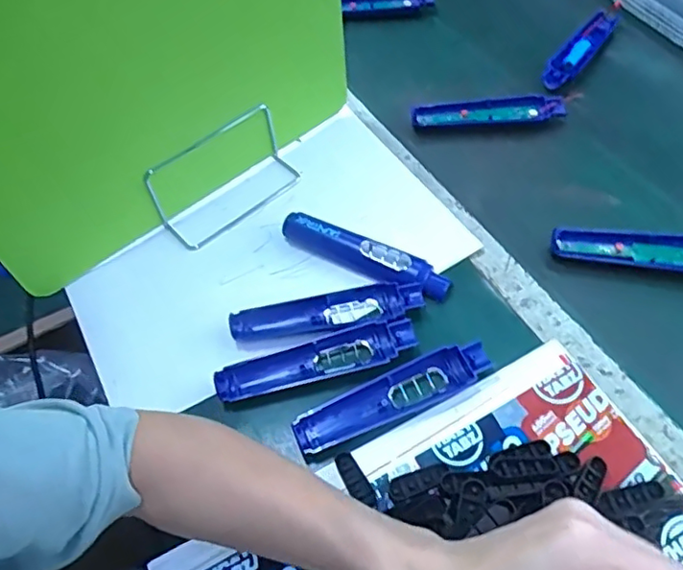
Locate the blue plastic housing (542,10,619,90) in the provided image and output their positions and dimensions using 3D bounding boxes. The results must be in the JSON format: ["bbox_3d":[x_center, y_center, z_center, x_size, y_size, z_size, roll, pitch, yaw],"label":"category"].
[{"bbox_3d":[0.294,-0.291,0.733,0.034,0.017,0.148,31,64,21],"label":"blue plastic housing"}]

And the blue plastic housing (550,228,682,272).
[{"bbox_3d":[0.286,-0.032,0.559,0.165,0.027,0.037,8,59,9],"label":"blue plastic housing"}]

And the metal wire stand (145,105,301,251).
[{"bbox_3d":[-0.116,-0.111,0.607,0.151,0.075,0.055,-36,62,-18],"label":"metal wire stand"}]

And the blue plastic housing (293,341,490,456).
[{"bbox_3d":[0.042,0.091,0.485,0.167,0.015,0.037,-22,59,-10],"label":"blue plastic housing"}]

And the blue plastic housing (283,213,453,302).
[{"bbox_3d":[0.020,-0.026,0.566,0.172,0.025,0.037,24,62,18],"label":"blue plastic housing"}]

